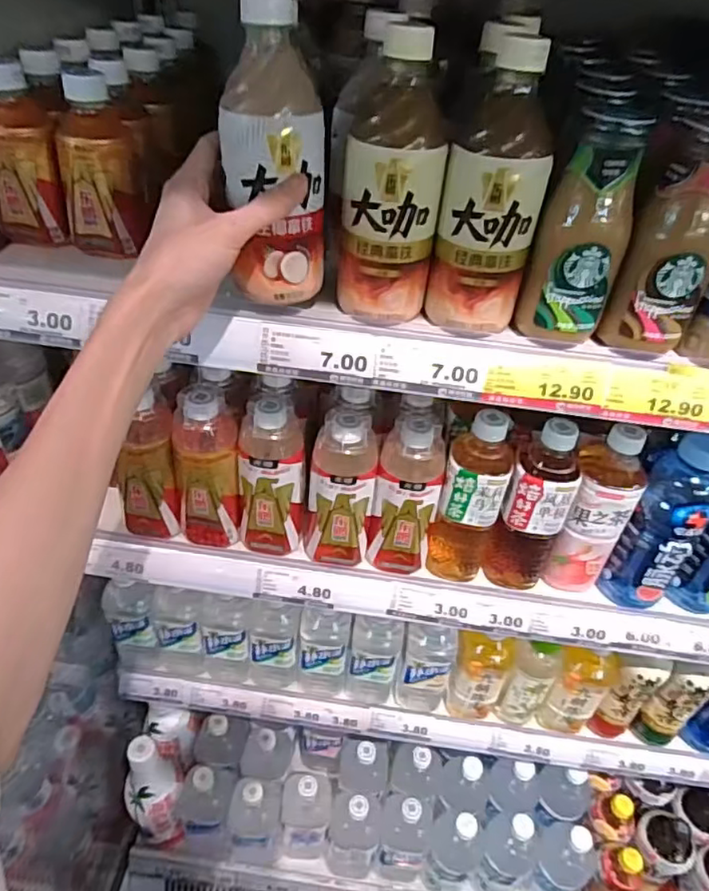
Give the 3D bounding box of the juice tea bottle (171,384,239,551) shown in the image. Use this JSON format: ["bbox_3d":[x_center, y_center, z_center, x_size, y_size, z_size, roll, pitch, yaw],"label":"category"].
[{"bbox_3d":[-0.151,0.024,0.612,0.060,0.172,0.057,-2,41,-9],"label":"juice tea bottle"}]

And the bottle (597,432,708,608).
[{"bbox_3d":[0.309,0.078,0.582,0.061,0.198,0.063,-29,51,-34],"label":"bottle"}]

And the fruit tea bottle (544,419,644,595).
[{"bbox_3d":[0.244,0.063,0.598,0.063,0.193,0.069,24,44,21],"label":"fruit tea bottle"}]

